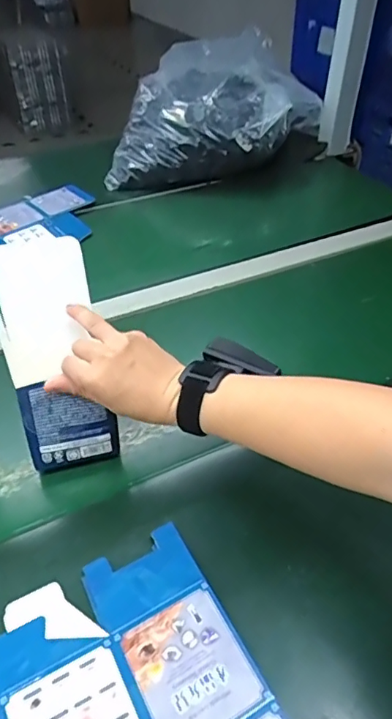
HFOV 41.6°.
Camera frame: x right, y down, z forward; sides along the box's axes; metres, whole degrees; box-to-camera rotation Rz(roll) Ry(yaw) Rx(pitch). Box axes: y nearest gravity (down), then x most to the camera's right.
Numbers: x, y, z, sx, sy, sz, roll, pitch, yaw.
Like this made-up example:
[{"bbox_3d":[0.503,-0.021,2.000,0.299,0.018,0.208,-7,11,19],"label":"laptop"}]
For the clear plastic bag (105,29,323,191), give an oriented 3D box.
[{"bbox_3d":[0.038,-0.444,0.937,0.290,0.161,0.349,15,47,21],"label":"clear plastic bag"}]

